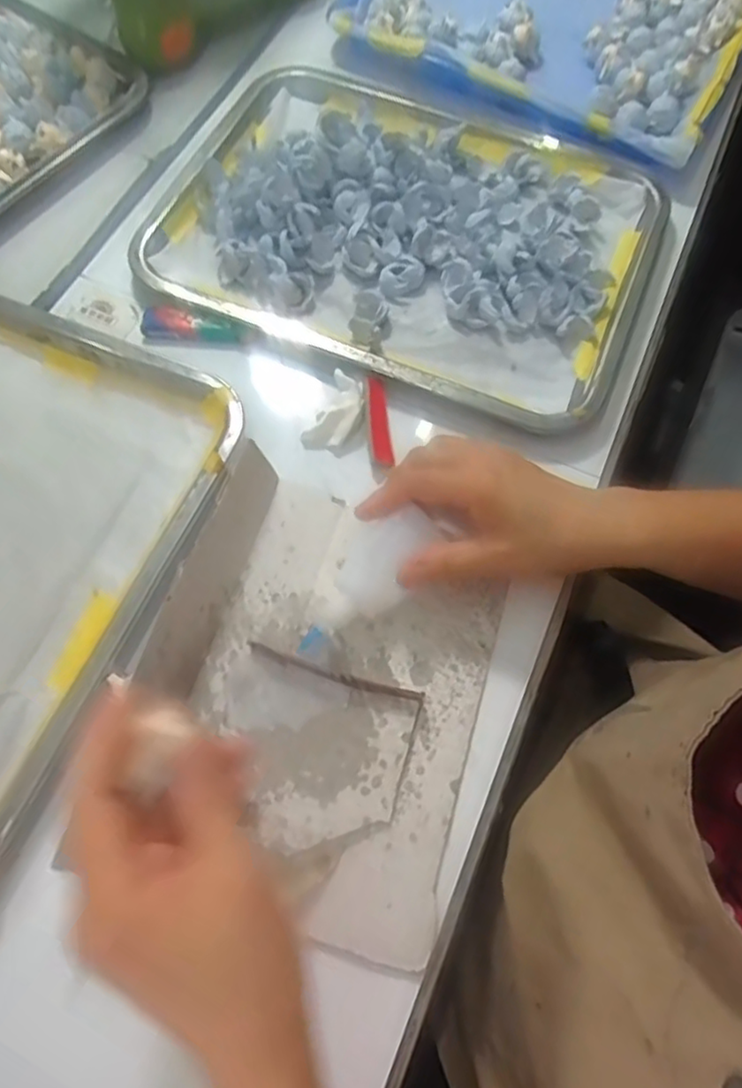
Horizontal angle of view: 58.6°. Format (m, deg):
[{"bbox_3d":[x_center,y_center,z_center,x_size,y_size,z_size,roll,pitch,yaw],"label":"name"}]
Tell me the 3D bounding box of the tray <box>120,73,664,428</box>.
[{"bbox_3d":[0.026,-0.240,0.484,0.349,0.034,0.257,24,69,8],"label":"tray"}]

